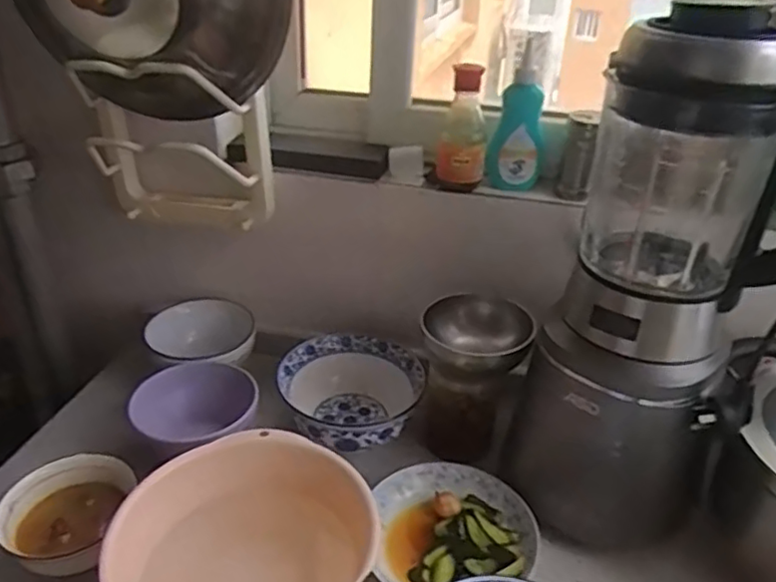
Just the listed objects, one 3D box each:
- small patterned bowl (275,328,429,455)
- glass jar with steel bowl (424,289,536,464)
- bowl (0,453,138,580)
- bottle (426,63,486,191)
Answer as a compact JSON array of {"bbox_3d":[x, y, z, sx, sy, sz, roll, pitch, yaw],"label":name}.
[{"bbox_3d":[-0.048,0.129,0.765,0.152,0.076,0.161,2,30,-1],"label":"small patterned bowl"},{"bbox_3d":[0.094,0.102,0.728,0.111,0.160,0.094,7,30,8],"label":"glass jar with steel bowl"},{"bbox_3d":[-0.306,0.221,0.617,0.097,0.067,0.117,4,30,3],"label":"bowl"},{"bbox_3d":[0.081,-0.181,0.719,0.058,0.140,0.050,4,30,4],"label":"bottle"}]

